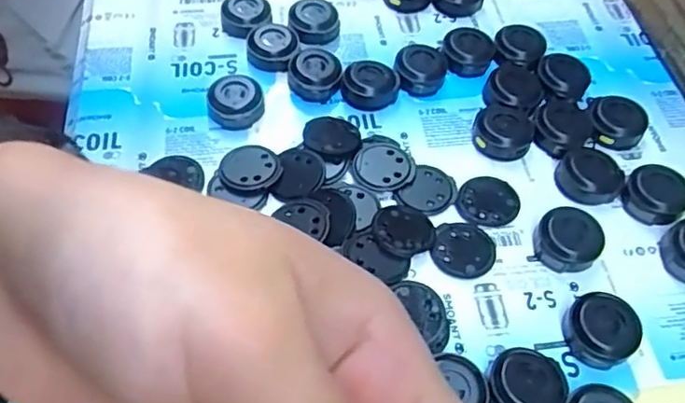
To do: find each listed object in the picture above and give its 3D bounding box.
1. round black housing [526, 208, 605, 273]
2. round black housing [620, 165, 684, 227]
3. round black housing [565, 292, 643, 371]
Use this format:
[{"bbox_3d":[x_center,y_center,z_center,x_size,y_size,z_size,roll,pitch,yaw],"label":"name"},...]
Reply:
[{"bbox_3d":[0.104,0.018,0.280,0.029,0.014,0.026,21,58,13],"label":"round black housing"},{"bbox_3d":[0.152,-0.002,0.296,0.029,0.014,0.026,37,63,22],"label":"round black housing"},{"bbox_3d":[0.108,0.054,0.256,0.025,0.017,0.029,-29,61,-19],"label":"round black housing"}]

